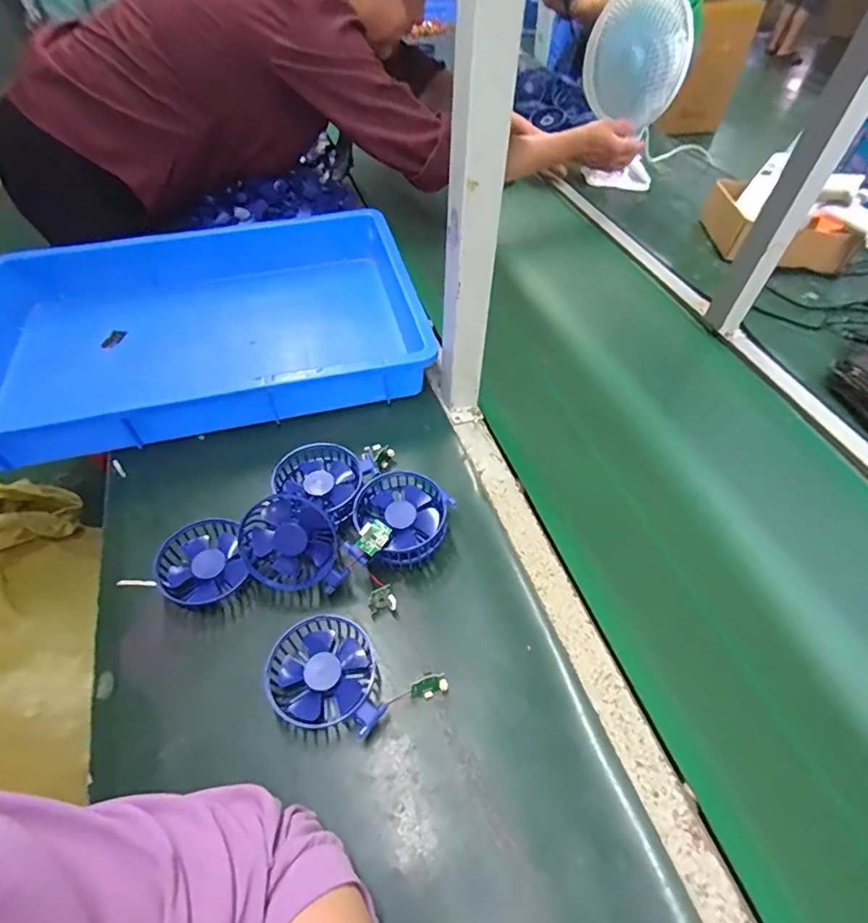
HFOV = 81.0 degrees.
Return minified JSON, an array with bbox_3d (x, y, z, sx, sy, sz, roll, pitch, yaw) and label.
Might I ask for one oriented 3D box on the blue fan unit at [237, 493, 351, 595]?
[{"bbox_3d":[-0.132,0.081,0.486,0.108,0.033,0.088,32,96,2],"label":"blue fan unit"}]

